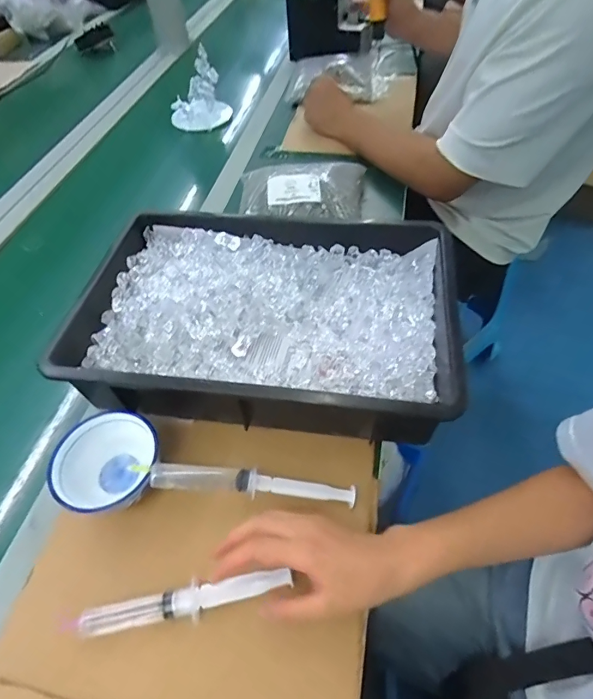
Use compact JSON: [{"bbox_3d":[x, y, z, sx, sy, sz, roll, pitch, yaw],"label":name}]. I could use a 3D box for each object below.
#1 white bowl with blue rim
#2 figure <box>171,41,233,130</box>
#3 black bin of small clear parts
[{"bbox_3d":[-0.184,0.113,0.424,0.095,0.058,0.092,-1,53,1],"label":"white bowl with blue rim"},{"bbox_3d":[-0.225,-0.583,0.965,0.136,0.125,0.119,-15,53,-7],"label":"figure"},{"bbox_3d":[-0.037,-0.044,0.507,0.406,0.088,0.275,8,54,7],"label":"black bin of small clear parts"}]

